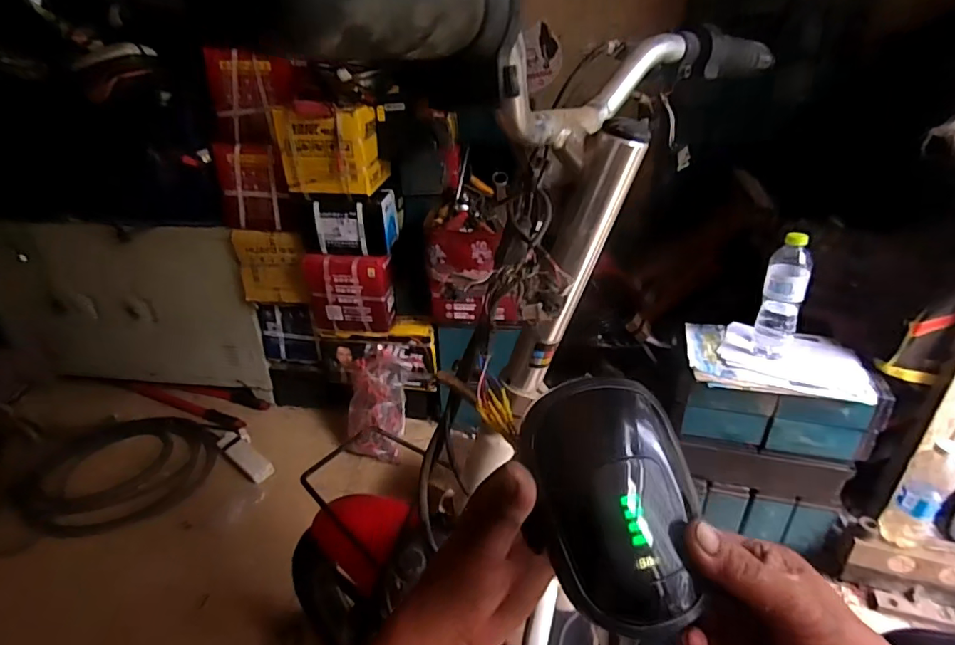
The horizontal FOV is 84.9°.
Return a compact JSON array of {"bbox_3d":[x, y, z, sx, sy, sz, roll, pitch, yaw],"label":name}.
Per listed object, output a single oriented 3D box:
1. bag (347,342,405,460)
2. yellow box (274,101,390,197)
[{"bbox_3d":[-0.265,0.208,1.365,0.149,0.290,0.070,0,-3,4],"label":"bag"},{"bbox_3d":[-0.324,-0.399,1.186,0.192,0.173,0.162,7,31,15],"label":"yellow box"}]

